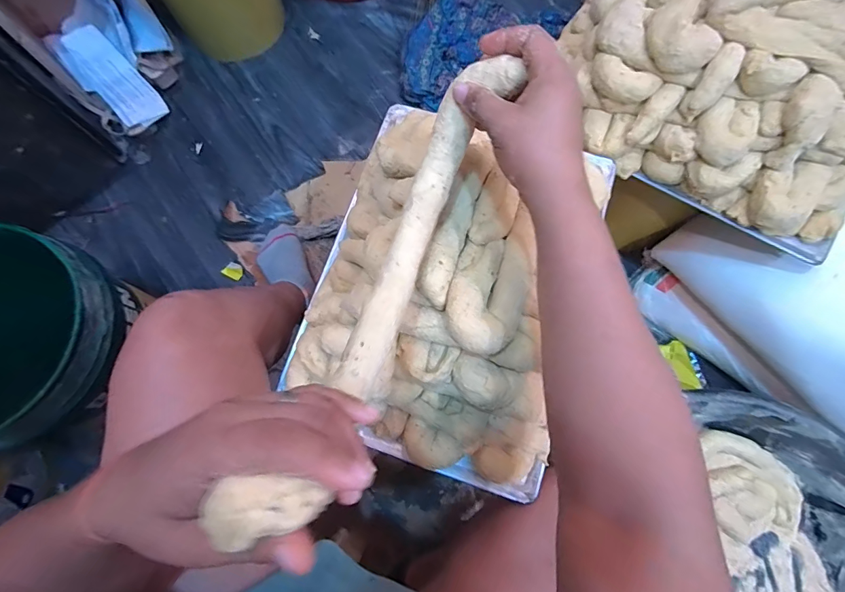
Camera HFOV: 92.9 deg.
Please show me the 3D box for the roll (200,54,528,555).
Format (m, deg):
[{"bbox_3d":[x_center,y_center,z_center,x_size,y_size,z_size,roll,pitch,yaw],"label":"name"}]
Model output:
[{"bbox_3d":[-0.010,-0.020,0.254,0.051,0.122,0.325,18,54,6],"label":"roll"}]

